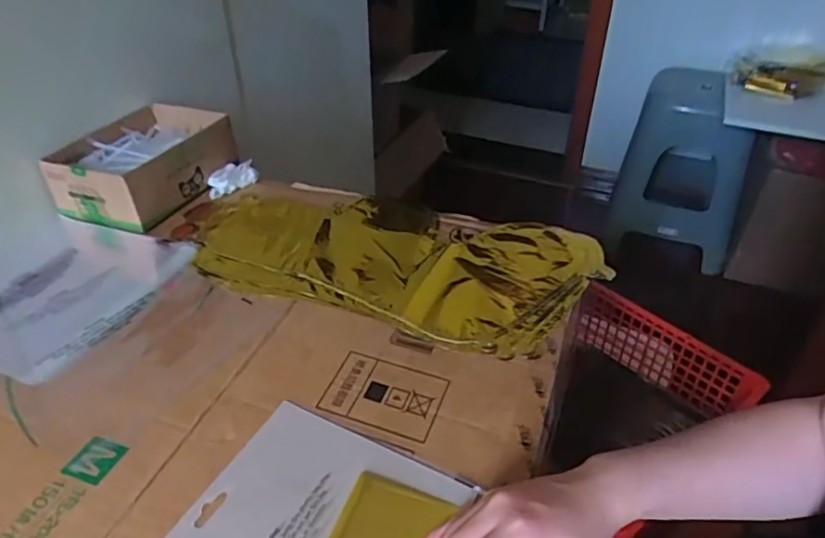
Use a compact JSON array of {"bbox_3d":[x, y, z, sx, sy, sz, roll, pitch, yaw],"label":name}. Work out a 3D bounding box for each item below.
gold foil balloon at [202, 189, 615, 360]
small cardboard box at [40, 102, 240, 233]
[{"bbox_3d":[-0.023,-0.016,0.605,0.405,0.010,0.198,10,39,12],"label":"gold foil balloon"},{"bbox_3d":[-0.322,-0.131,0.714,0.148,0.064,0.193,17,41,21],"label":"small cardboard box"}]

